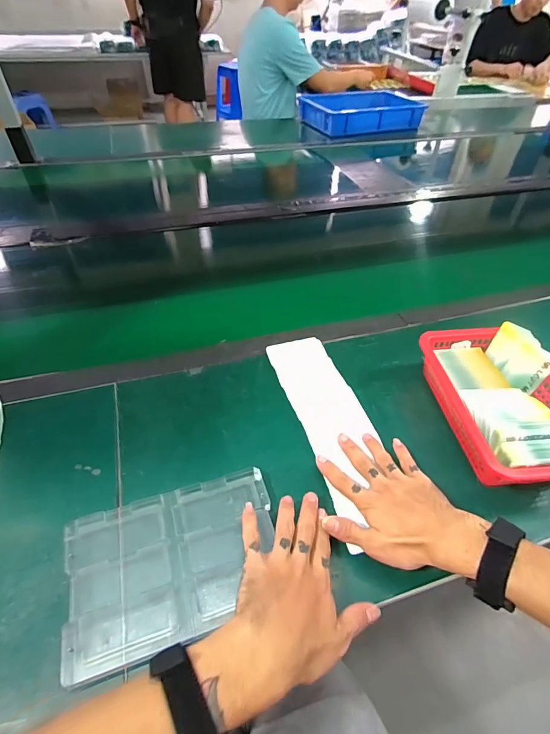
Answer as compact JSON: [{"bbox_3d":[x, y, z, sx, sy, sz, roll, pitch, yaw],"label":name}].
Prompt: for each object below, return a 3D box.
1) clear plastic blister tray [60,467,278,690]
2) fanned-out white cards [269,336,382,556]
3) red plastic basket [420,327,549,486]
[{"bbox_3d":[-0.095,0.185,0.366,0.198,0.014,0.133,-13,49,-15],"label":"clear plastic blister tray"},{"bbox_3d":[0.075,0.067,0.488,0.089,0.005,0.293,-15,49,-10],"label":"fanned-out white cards"},{"bbox_3d":[0.281,0.042,0.484,0.160,0.077,0.232,-3,45,-5],"label":"red plastic basket"}]

